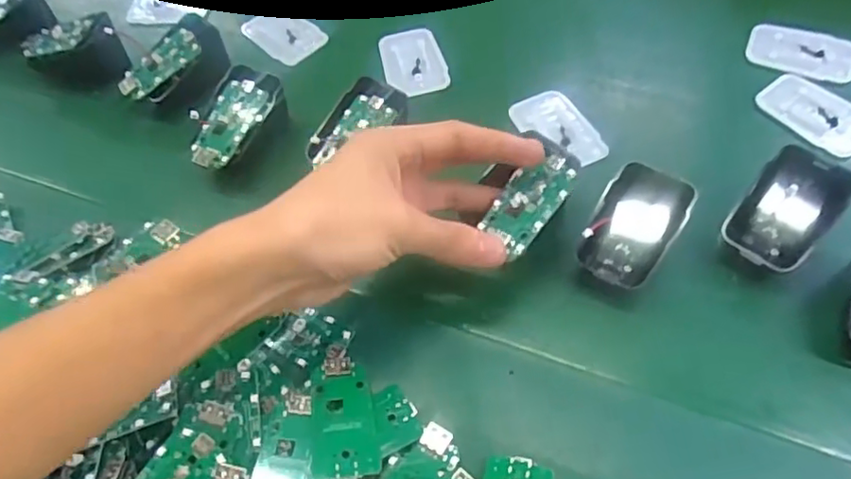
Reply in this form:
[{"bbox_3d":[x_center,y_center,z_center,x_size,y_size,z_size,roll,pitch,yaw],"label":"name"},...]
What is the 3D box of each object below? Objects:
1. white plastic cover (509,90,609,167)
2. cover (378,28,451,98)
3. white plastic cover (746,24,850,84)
[{"bbox_3d":[0.089,-0.075,0.418,0.036,0.010,0.067,-28,58,-13],"label":"white plastic cover"},{"bbox_3d":[-0.009,-0.134,0.465,0.043,0.006,0.069,-14,56,-4],"label":"cover"},{"bbox_3d":[0.265,-0.133,0.437,0.068,0.004,0.044,19,60,17],"label":"white plastic cover"}]

